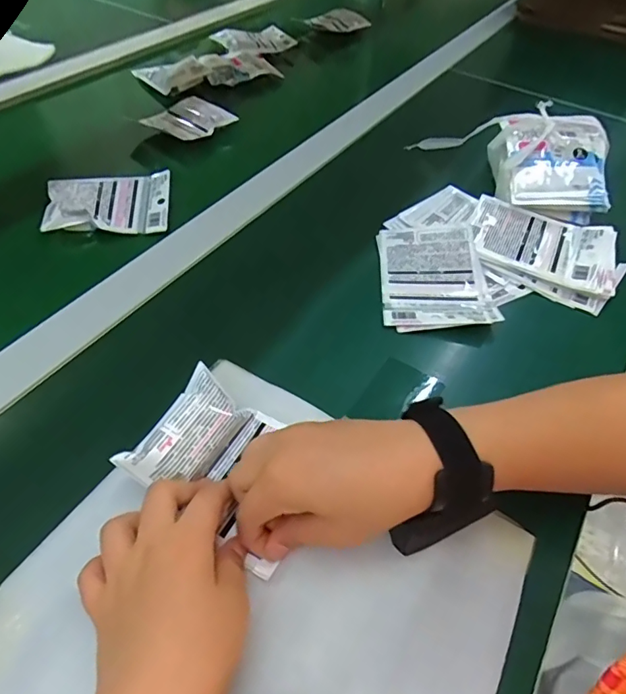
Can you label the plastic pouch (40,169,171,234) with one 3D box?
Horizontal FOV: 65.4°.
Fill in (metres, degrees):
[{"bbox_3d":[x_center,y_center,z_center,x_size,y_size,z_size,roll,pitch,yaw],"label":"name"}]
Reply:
[{"bbox_3d":[-0.230,-0.163,0.552,0.129,0.034,0.091,-5,52,-8],"label":"plastic pouch"}]

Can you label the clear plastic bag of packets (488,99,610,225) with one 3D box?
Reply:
[{"bbox_3d":[0.281,-0.224,0.585,0.128,0.060,0.159,8,51,3],"label":"clear plastic bag of packets"}]

